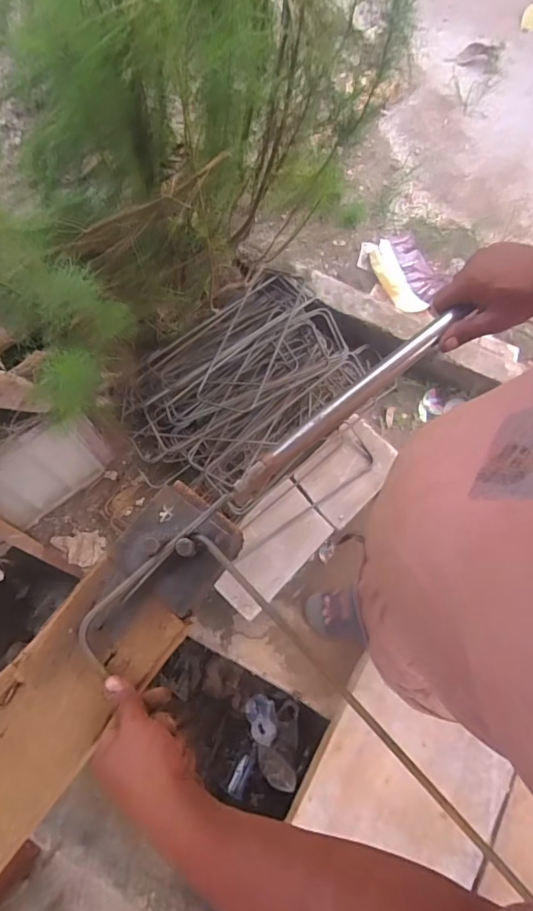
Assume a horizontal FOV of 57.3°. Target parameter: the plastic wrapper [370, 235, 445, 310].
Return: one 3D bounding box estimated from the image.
[{"bbox_3d":[0.446,-0.580,1.552,0.176,0.071,0.260,-33,75,-8],"label":"plastic wrapper"}]

